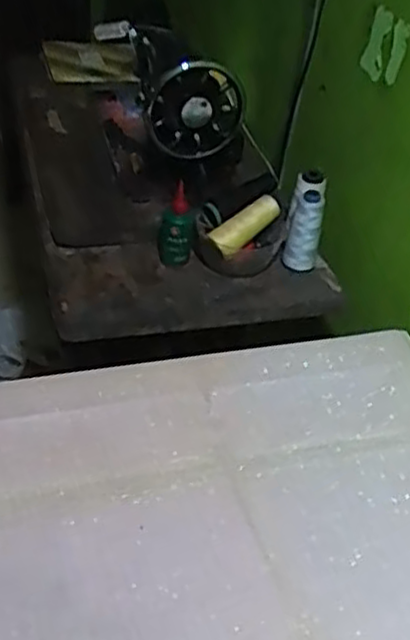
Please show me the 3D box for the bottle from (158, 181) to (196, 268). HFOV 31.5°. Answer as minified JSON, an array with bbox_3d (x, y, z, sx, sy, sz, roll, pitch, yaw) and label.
[{"bbox_3d":[-0.038,-0.123,0.966,0.046,0.104,0.031,5,39,-1],"label":"bottle"}]

